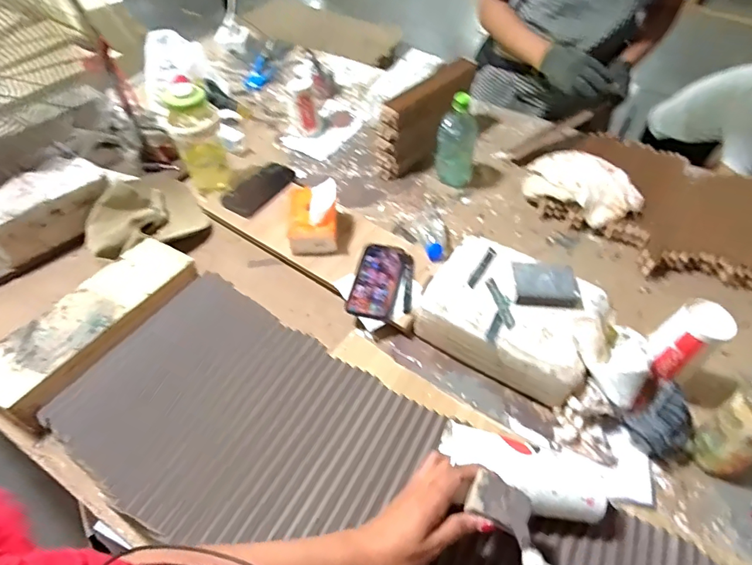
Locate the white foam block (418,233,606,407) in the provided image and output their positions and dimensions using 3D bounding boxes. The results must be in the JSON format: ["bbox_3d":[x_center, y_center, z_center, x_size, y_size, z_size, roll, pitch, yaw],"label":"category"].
[{"bbox_3d":[0.220,0.047,0.740,0.263,0.079,0.205,28,57,20],"label":"white foam block"}]

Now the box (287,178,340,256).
[{"bbox_3d":[-0.121,-0.128,0.878,0.095,0.091,0.137,-2,52,-2],"label":"box"}]

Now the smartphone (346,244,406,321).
[{"bbox_3d":[0.005,-0.006,0.820,0.079,0.011,0.160,13,54,8],"label":"smartphone"}]

